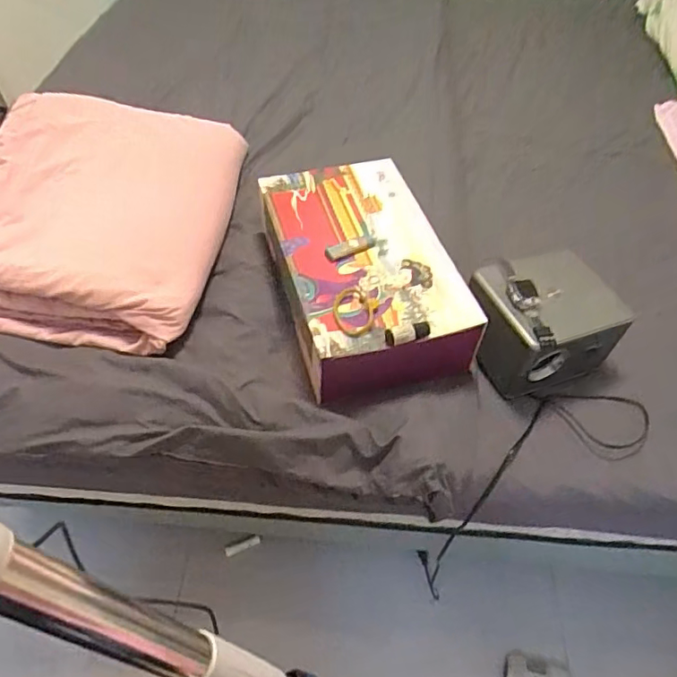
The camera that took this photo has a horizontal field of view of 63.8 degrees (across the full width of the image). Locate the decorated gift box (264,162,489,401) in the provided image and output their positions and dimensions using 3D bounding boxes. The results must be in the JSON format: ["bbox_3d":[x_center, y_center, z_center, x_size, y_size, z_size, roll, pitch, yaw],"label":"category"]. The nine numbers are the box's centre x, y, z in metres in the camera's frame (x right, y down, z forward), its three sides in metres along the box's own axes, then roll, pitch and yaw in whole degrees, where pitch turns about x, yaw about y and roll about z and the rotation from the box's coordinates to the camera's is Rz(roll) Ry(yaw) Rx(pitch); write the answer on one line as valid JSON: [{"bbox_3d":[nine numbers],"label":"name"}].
[{"bbox_3d":[0.039,-0.103,0.873,0.268,0.120,0.422,-15,54,-12],"label":"decorated gift box"}]

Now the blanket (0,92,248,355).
[{"bbox_3d":[-0.419,-0.219,0.934,0.434,0.145,0.511,8,52,5],"label":"blanket"}]

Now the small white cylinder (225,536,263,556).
[{"bbox_3d":[-0.206,0.452,1.186,0.090,0.018,0.015,-24,54,3],"label":"small white cylinder"}]

